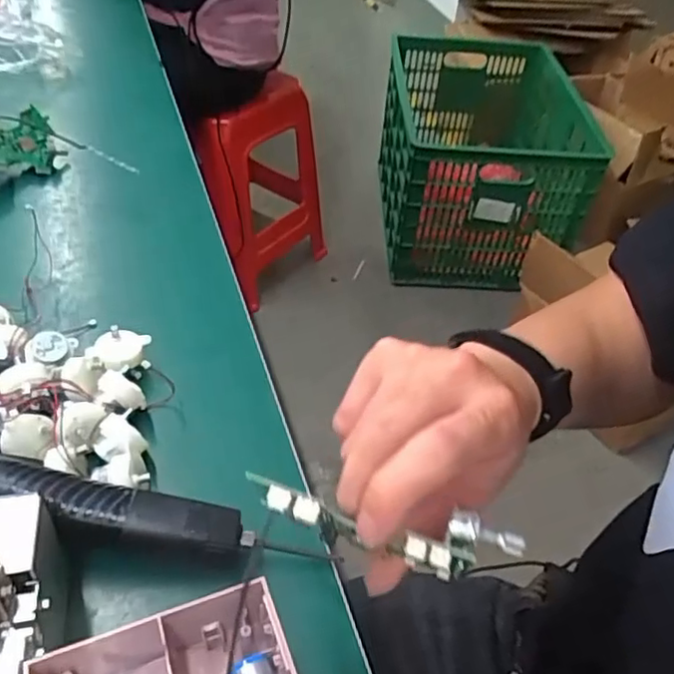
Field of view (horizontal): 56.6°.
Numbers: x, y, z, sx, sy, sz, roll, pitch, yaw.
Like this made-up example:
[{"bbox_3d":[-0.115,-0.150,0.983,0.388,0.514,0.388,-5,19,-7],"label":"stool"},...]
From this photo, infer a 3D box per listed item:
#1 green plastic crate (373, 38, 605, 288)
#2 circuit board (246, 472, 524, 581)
[{"bbox_3d":[0.387,-0.516,1.789,0.483,0.404,0.728,3,46,-3],"label":"green plastic crate"},{"bbox_3d":[0.016,0.070,0.223,0.099,0.015,0.024,14,43,6],"label":"circuit board"}]

